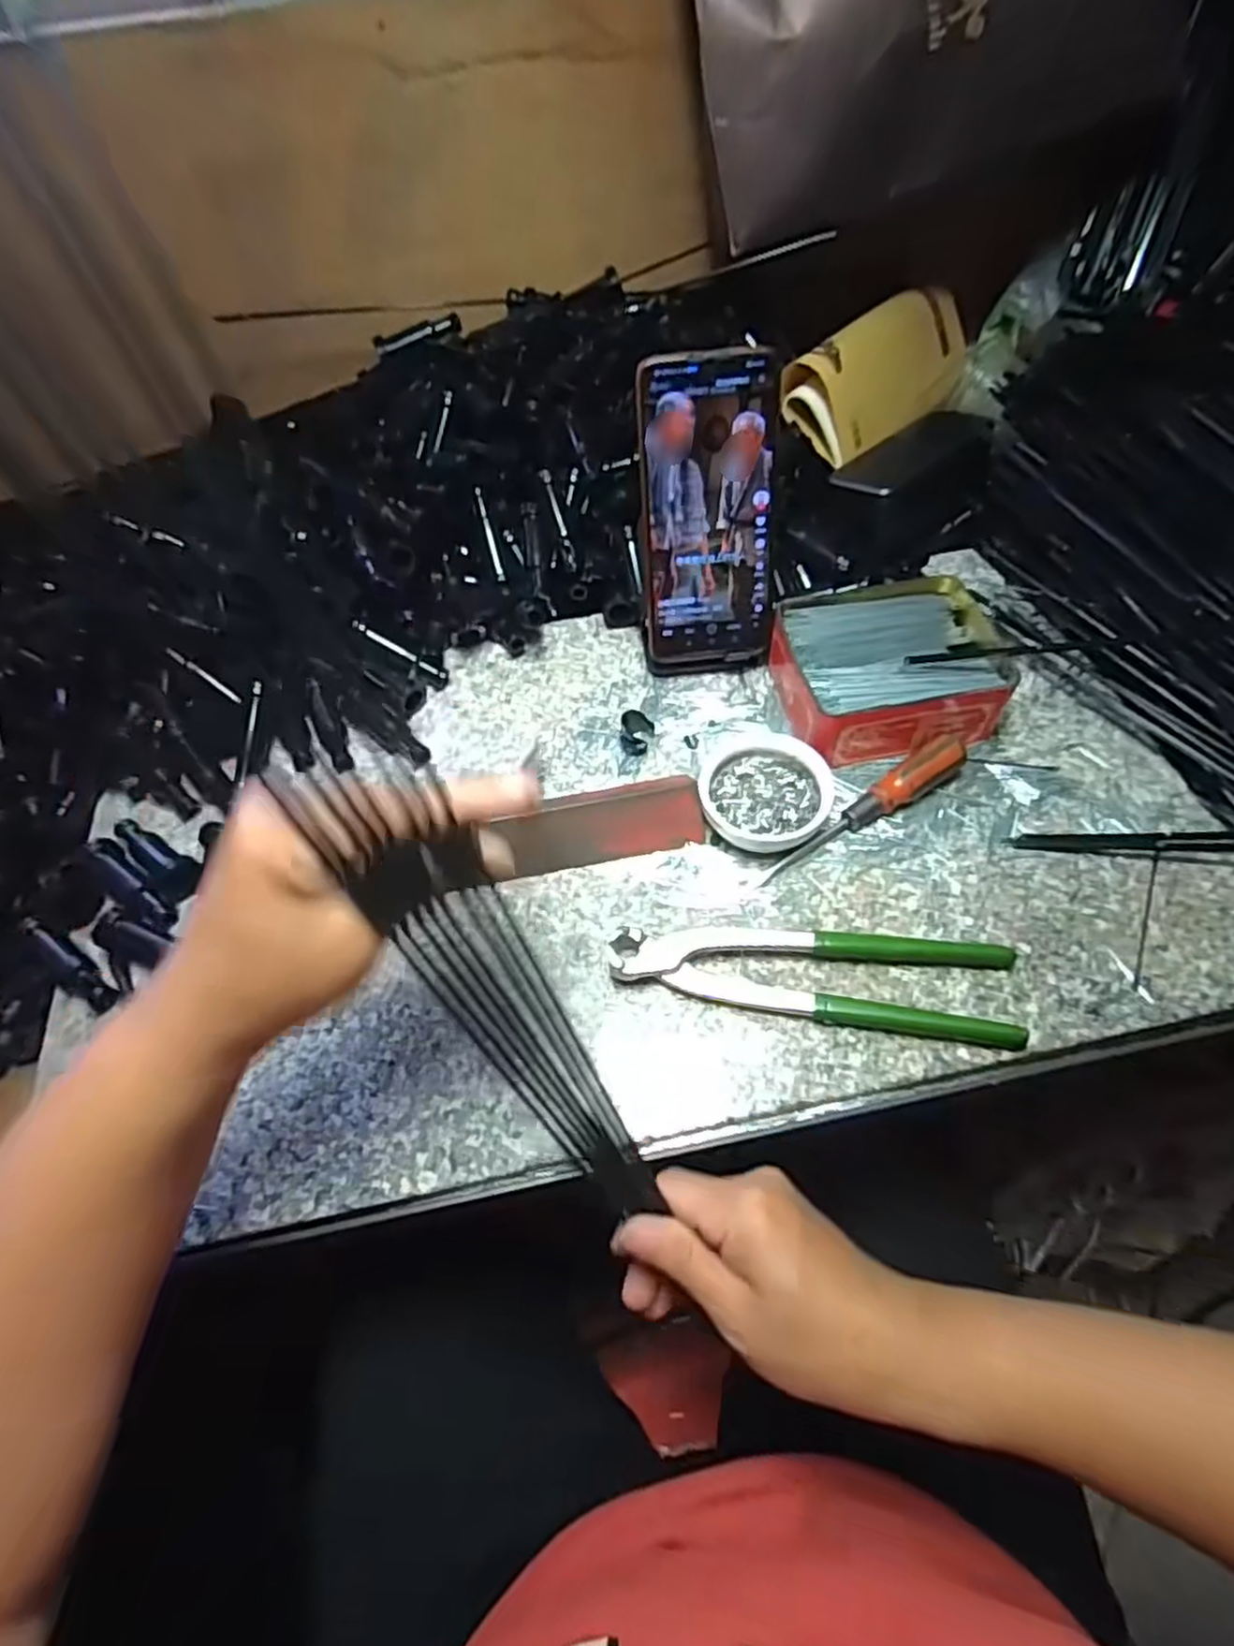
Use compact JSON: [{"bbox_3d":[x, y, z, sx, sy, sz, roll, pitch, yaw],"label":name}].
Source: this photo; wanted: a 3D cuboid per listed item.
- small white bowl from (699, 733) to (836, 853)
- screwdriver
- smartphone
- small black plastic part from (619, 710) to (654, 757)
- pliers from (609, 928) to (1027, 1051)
[{"bbox_3d":[0.085,-0.017,0.426,0.073,0.024,0.073,-2,57,3],"label":"small white bowl"},{"bbox_3d":[0.135,-0.008,0.417,0.138,0.024,0.020,-28,59,-14],"label":"screwdriver"},{"bbox_3d":[0.054,-0.176,0.436,0.076,0.166,0.007,-4,33,1],"label":"smartphone"},{"bbox_3d":[0.011,-0.056,0.456,0.018,0.023,0.021,18,60,15],"label":"small black plastic part"},{"bbox_3d":[0.097,0.074,0.376,0.197,0.017,0.049,6,57,8],"label":"pliers"}]

